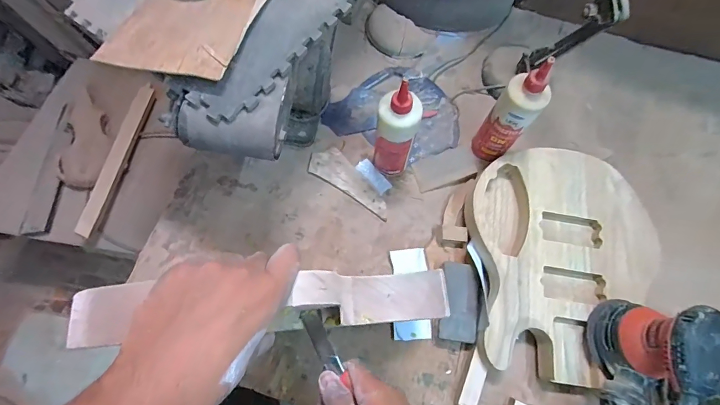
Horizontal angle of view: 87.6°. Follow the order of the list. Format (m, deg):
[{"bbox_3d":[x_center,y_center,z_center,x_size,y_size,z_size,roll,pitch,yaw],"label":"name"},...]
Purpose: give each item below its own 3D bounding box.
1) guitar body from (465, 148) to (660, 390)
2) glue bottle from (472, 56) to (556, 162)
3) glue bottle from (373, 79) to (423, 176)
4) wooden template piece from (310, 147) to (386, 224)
[{"bbox_3d":[0.342,0.091,0.624,0.311,0.043,0.377,-2,72,-3],"label":"guitar body"},{"bbox_3d":[0.244,-0.138,0.615,0.064,0.217,0.054,36,74,9],"label":"glue bottle"},{"bbox_3d":[0.055,-0.102,0.602,0.062,0.218,0.052,12,72,2],"label":"glue bottle"},{"bbox_3d":[-0.013,-0.041,0.695,0.172,0.010,0.065,32,74,8],"label":"wooden template piece"}]

